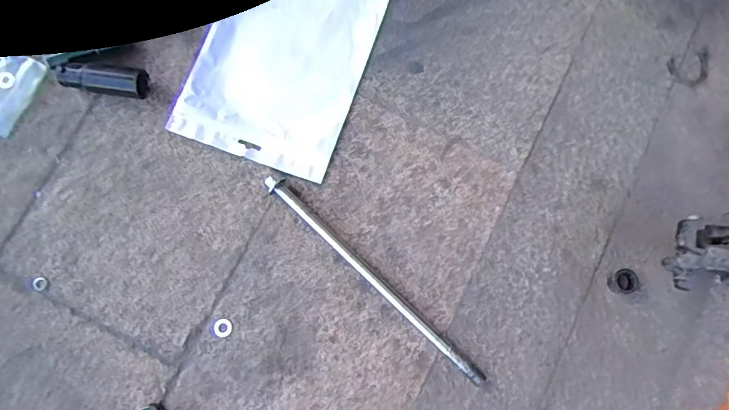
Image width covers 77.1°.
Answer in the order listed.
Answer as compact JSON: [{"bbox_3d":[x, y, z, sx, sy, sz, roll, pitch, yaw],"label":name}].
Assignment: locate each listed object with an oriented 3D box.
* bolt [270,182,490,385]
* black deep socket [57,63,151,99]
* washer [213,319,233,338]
[{"bbox_3d":[0.008,0.068,0.423,0.268,0.016,0.013,43,82,6],"label":"bolt"},{"bbox_3d":[-0.251,-0.120,0.442,0.075,0.026,0.026,3,80,0],"label":"black deep socket"},{"bbox_3d":[-0.130,0.113,0.420,0.017,0.004,0.017,-14,80,-3],"label":"washer"}]

